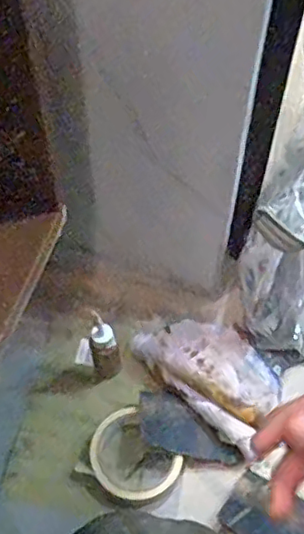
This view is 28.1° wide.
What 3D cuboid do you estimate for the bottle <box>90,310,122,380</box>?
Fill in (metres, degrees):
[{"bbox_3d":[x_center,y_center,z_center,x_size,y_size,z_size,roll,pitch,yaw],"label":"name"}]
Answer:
[{"bbox_3d":[-0.050,0.086,0.654,0.029,0.115,0.032,-6,56,-4],"label":"bottle"}]

